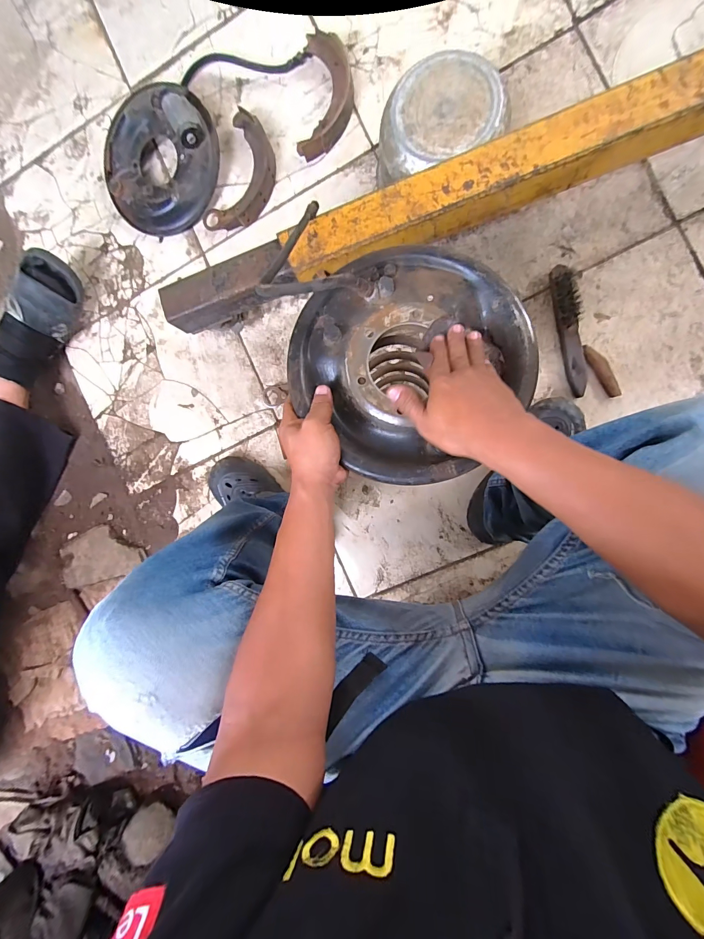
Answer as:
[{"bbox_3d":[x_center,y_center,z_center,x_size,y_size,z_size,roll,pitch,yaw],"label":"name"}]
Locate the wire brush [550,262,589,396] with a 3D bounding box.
[{"bbox_3d":[0.394,-0.248,0.637,0.035,0.044,0.227,-13,92,10],"label":"wire brush"}]

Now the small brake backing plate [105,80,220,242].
[{"bbox_3d":[-0.403,-0.641,0.728,0.250,0.090,0.260,1,94,9],"label":"small brake backing plate"}]

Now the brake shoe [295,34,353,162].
[{"bbox_3d":[-0.049,-0.727,0.694,0.101,0.031,0.216,7,95,8],"label":"brake shoe"}]

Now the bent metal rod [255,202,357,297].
[{"bbox_3d":[-0.048,-0.300,0.466,0.106,0.016,0.306,-7,49,9],"label":"bent metal rod"}]

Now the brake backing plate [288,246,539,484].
[{"bbox_3d":[0.062,-0.125,0.394,0.245,0.057,0.246,1,94,9],"label":"brake backing plate"}]

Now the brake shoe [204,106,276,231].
[{"bbox_3d":[-0.221,-0.600,0.732,0.120,0.031,0.226,23,97,7],"label":"brake shoe"}]

